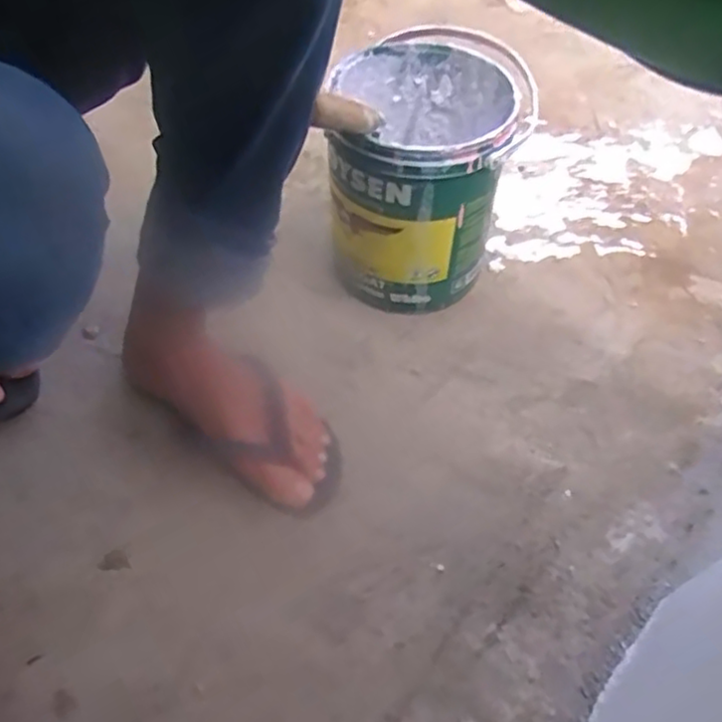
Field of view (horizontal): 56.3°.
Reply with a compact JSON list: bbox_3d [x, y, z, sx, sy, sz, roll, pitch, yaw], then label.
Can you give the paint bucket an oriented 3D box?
[{"bbox_3d":[0.065,-0.176,0.672,0.159,0.214,0.173,0,53,1],"label":"paint bucket"}]

